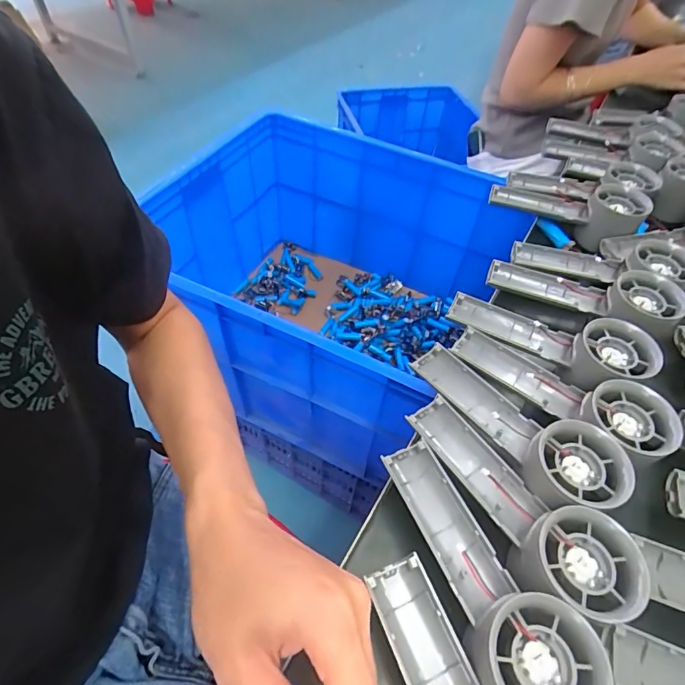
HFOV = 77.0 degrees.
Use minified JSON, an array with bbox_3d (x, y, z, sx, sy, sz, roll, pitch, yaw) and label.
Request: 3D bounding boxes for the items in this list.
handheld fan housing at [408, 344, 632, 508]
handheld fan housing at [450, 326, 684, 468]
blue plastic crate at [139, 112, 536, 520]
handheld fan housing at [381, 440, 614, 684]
[{"bbox_3d":[0.117,0.056,0.309,0.051,0.032,0.157,-30,47,-24],"label":"handheld fan housing"},{"bbox_3d":[0.161,0.035,0.328,0.157,0.031,0.048,27,54,34],"label":"handheld fan housing"},{"bbox_3d":[-0.042,-0.102,0.810,0.517,0.350,0.461,22,54,13],"label":"blue plastic crate"},{"bbox_3d":[0.076,0.129,0.249,0.054,0.031,0.156,-17,43,-16],"label":"handheld fan housing"}]

